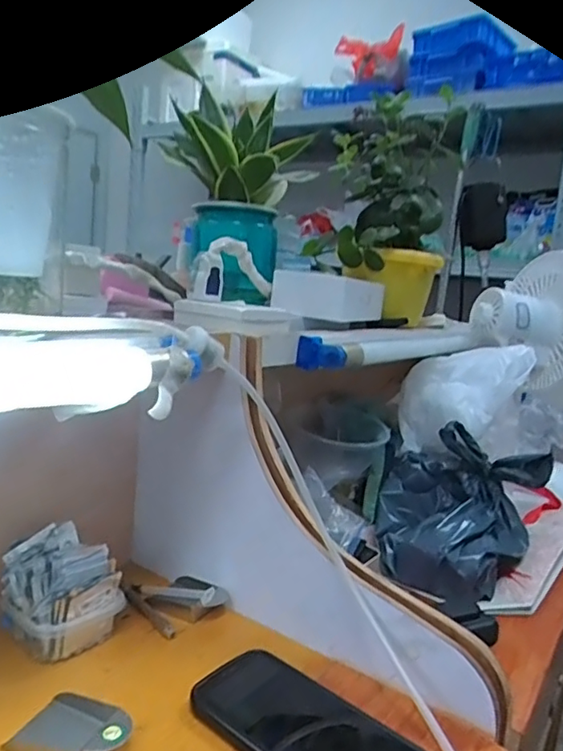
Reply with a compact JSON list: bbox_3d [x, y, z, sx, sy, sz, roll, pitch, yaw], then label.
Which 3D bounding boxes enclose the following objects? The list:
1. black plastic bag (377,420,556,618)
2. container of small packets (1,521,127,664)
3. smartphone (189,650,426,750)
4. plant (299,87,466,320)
[{"bbox_3d":[0.182,0.148,0.662,0.174,0.127,0.174,14,12,42],"label":"black plastic bag"},{"bbox_3d":[-0.179,0.174,0.472,0.069,0.082,0.079,12,11,38],"label":"container of small packets"},{"bbox_3d":[0.018,0.238,0.388,0.158,0.016,0.081,12,11,39],"label":"smartphone"},{"bbox_3d":[0.151,-0.235,0.850,0.184,0.285,0.166,7,9,7],"label":"plant"}]

